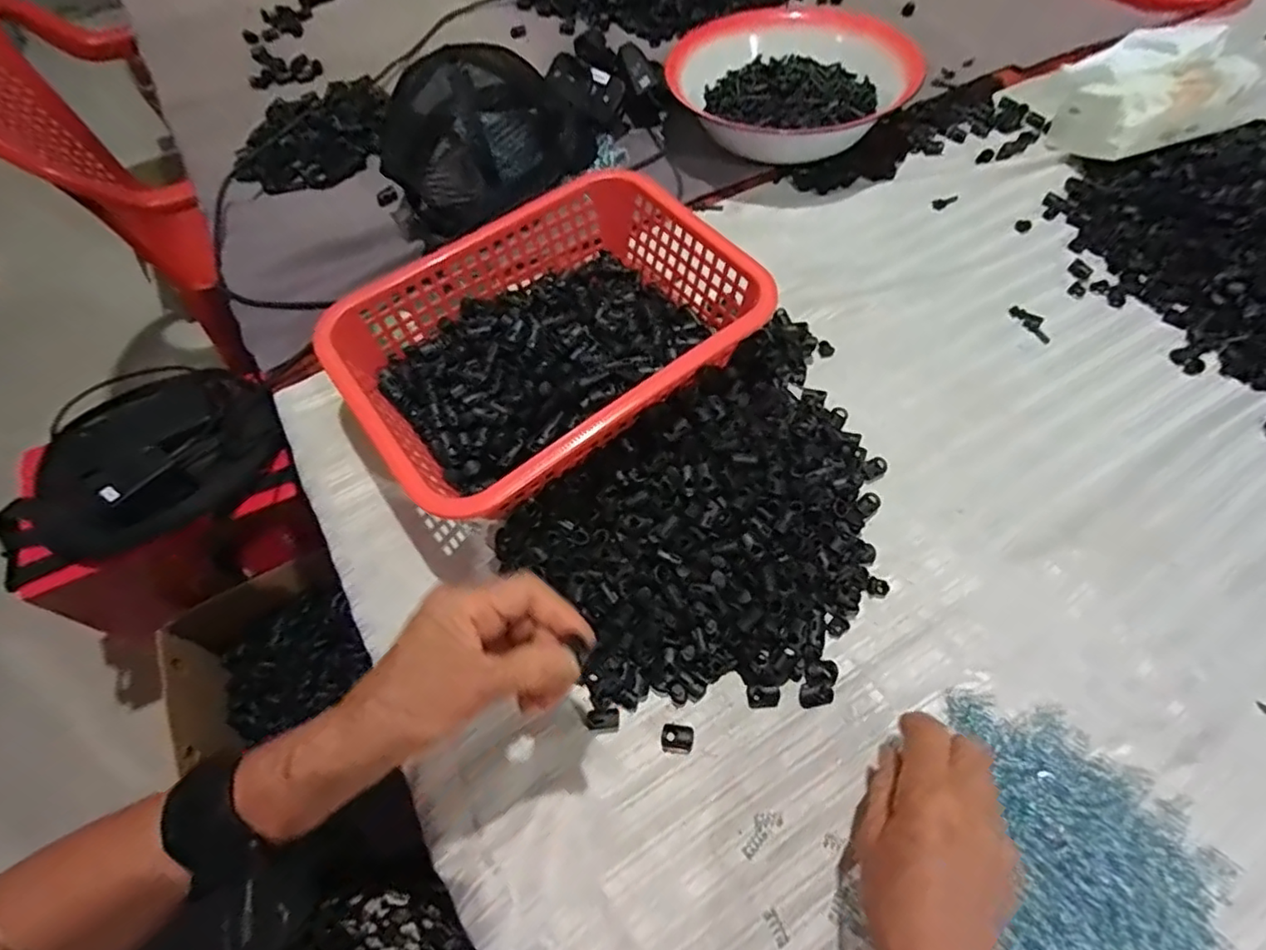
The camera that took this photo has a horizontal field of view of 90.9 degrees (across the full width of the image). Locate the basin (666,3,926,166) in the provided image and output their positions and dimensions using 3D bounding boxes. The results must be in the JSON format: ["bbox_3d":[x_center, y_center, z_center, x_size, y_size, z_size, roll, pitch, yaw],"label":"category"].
[{"bbox_3d":[0.165,-0.436,0.681,0.242,0.078,0.214,-3,61,0],"label":"basin"}]

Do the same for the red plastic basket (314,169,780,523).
[{"bbox_3d":[-0.062,-0.106,0.486,0.289,0.069,0.213,-34,66,-16],"label":"red plastic basket"}]

